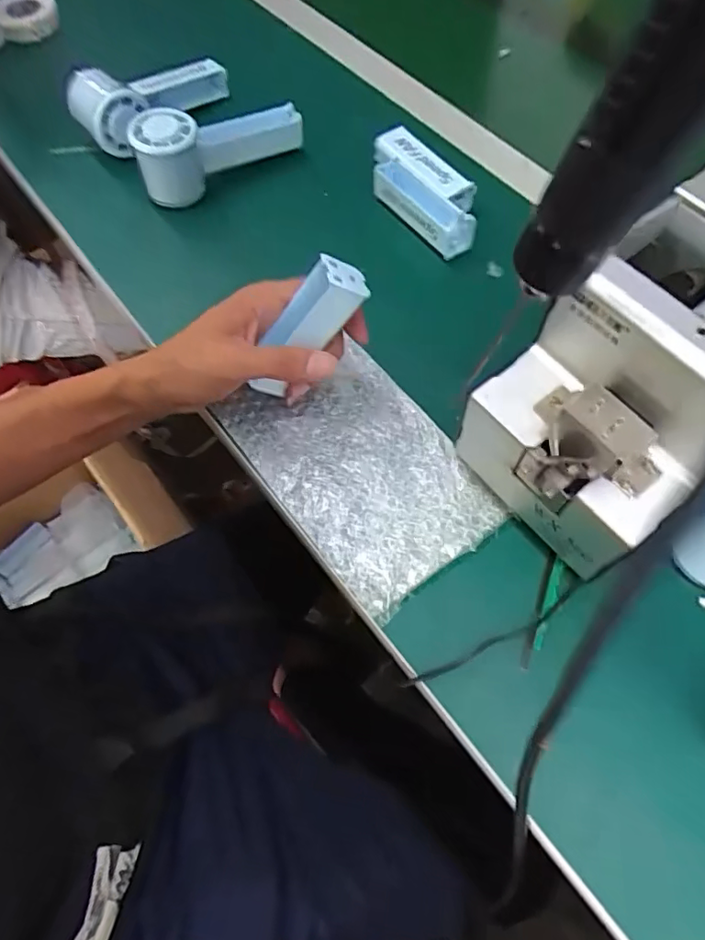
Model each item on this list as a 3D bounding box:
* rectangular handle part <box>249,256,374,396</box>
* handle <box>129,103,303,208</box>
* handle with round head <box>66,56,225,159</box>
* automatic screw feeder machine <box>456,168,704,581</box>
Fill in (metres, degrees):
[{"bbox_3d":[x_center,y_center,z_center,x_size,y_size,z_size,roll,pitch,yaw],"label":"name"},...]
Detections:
[{"bbox_3d":[-0.033,-0.090,0.374,0.034,0.101,0.024,4,53,-45],"label":"rectangular handle part"},{"bbox_3d":[-0.119,-0.291,0.515,0.154,0.069,0.047,-29,66,-12],"label":"handle"},{"bbox_3d":[-0.195,-0.366,0.551,0.066,0.053,0.149,35,70,18],"label":"handle with round head"},{"bbox_3d":[0.175,-0.052,0.334,0.180,0.142,0.125,-33,67,-14],"label":"automatic screw feeder machine"}]

